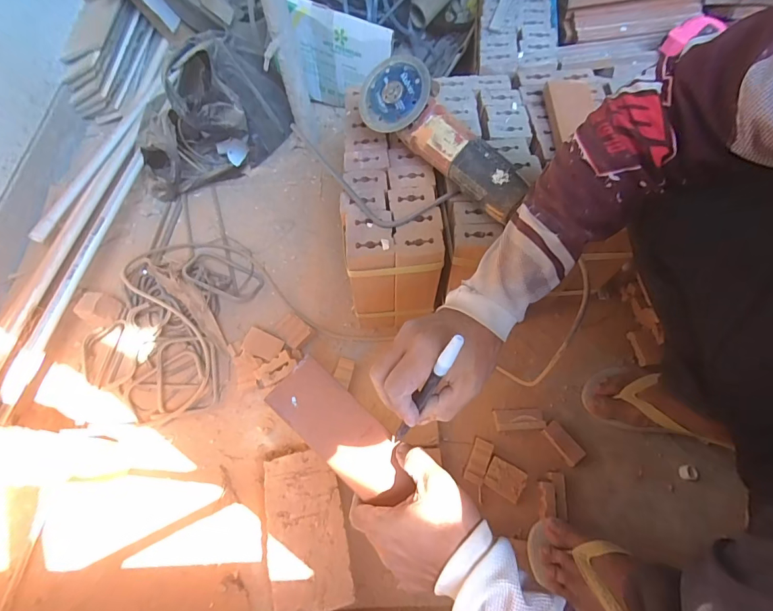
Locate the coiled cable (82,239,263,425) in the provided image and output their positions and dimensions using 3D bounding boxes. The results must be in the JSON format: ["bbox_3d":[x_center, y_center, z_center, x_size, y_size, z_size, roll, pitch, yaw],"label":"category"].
[{"bbox_3d":[-0.382,0.010,0.685,0.243,0.083,0.353,9,62,7],"label":"coiled cable"}]

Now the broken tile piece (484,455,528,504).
[{"bbox_3d":[0.175,0.257,0.582,0.055,0.021,0.044,26,65,15],"label":"broken tile piece"}]

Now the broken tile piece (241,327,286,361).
[{"bbox_3d":[-0.210,0.066,0.669,0.064,0.005,0.042,23,73,0],"label":"broken tile piece"}]

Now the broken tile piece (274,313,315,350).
[{"bbox_3d":[-0.161,0.046,0.691,0.064,0.016,0.046,36,68,20],"label":"broken tile piece"}]

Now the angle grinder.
[{"bbox_3d":[0.075,-0.216,0.513,0.266,0.101,0.082,39,69,20],"label":"angle grinder"}]

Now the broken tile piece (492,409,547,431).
[{"bbox_3d":[0.209,0.179,0.618,0.077,0.013,0.033,-4,61,0],"label":"broken tile piece"}]

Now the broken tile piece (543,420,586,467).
[{"bbox_3d":[0.271,0.213,0.606,0.031,0.023,0.065,-34,65,-15],"label":"broken tile piece"}]

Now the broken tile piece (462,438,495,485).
[{"bbox_3d":[0.139,0.235,0.593,0.027,0.017,0.063,21,64,13],"label":"broken tile piece"}]

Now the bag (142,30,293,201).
[{"bbox_3d":[-0.363,-0.388,0.794,0.320,0.233,0.230,-24,63,-10],"label":"bag"}]

